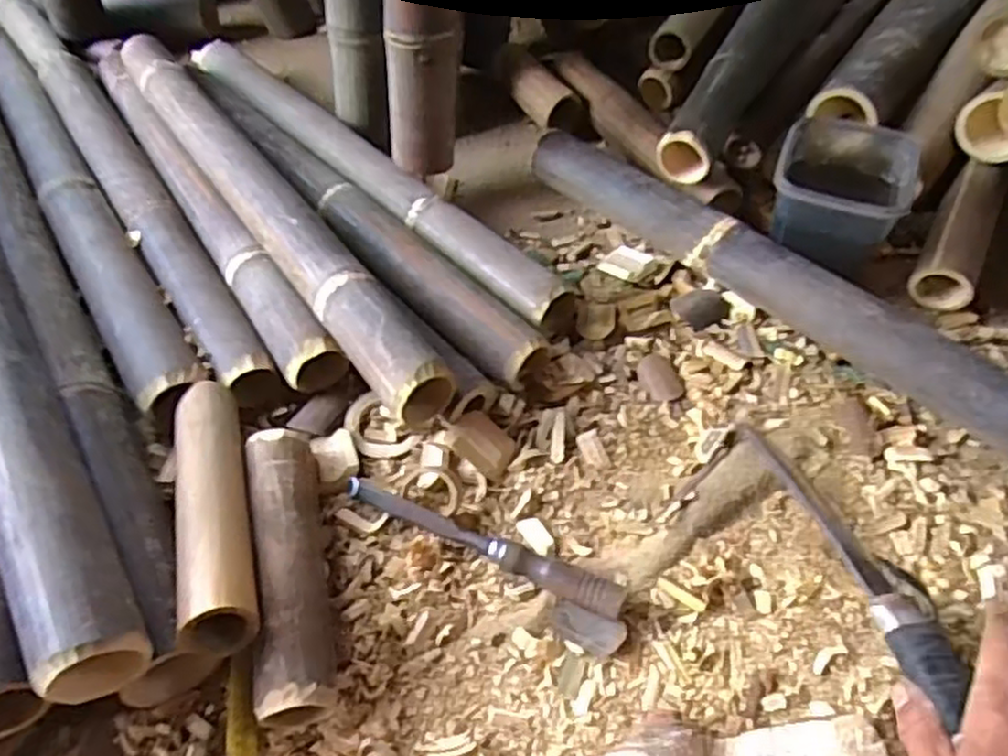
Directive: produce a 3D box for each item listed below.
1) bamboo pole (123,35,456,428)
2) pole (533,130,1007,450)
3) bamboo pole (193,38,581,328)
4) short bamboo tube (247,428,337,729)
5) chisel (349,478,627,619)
[{"bbox_3d":[-0.261,-0.201,0.763,0.066,0.056,0.684,-32,58,-18],"label":"bamboo pole"},{"bbox_3d":[0.275,-0.076,0.673,0.056,0.063,0.664,-39,61,-20],"label":"pole"},{"bbox_3d":[-0.173,-0.250,0.825,0.060,0.052,0.670,-40,61,-21],"label":"bamboo pole"},{"bbox_3d":[-0.165,0.141,0.562,0.054,0.056,0.232,-14,56,-5],"label":"short bamboo tube"},{"bbox_3d":[-0.020,0.131,0.579,0.238,0.020,0.023,20,60,18],"label":"chisel"}]

